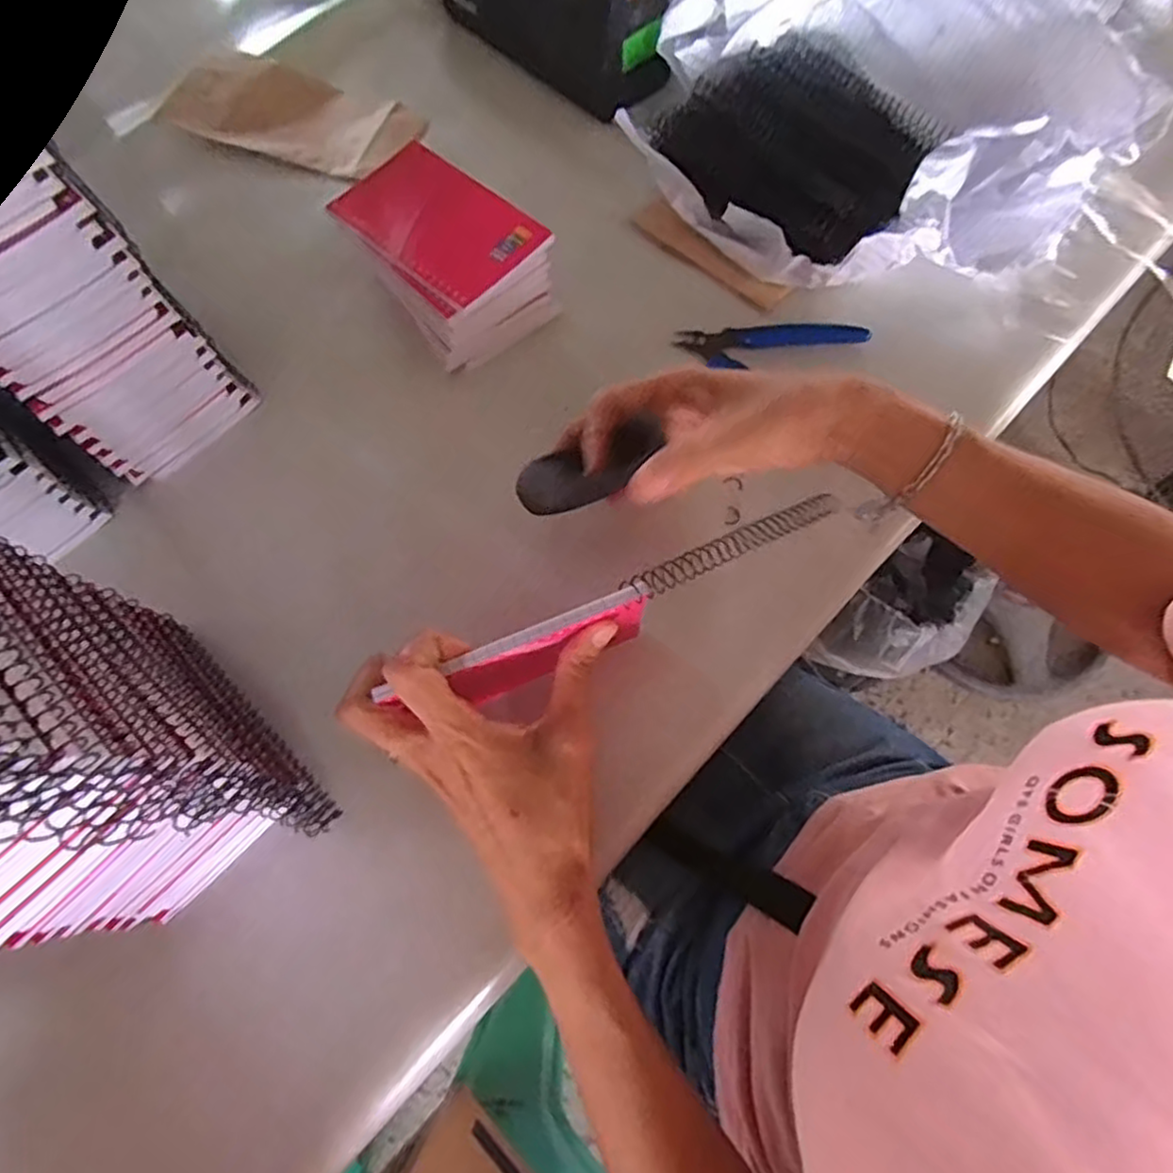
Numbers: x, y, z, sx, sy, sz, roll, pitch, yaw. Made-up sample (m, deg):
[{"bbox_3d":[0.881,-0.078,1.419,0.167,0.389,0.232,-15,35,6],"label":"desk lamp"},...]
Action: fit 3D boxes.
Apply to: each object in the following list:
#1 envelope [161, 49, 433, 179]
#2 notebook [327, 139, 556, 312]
[{"bbox_3d":[-0.231,-0.375,0.546,0.179,0.008,0.088,17,74,-1],"label":"envelope"},{"bbox_3d":[-0.094,-0.233,0.437,0.125,0.005,0.080,39,75,13],"label":"notebook"}]

